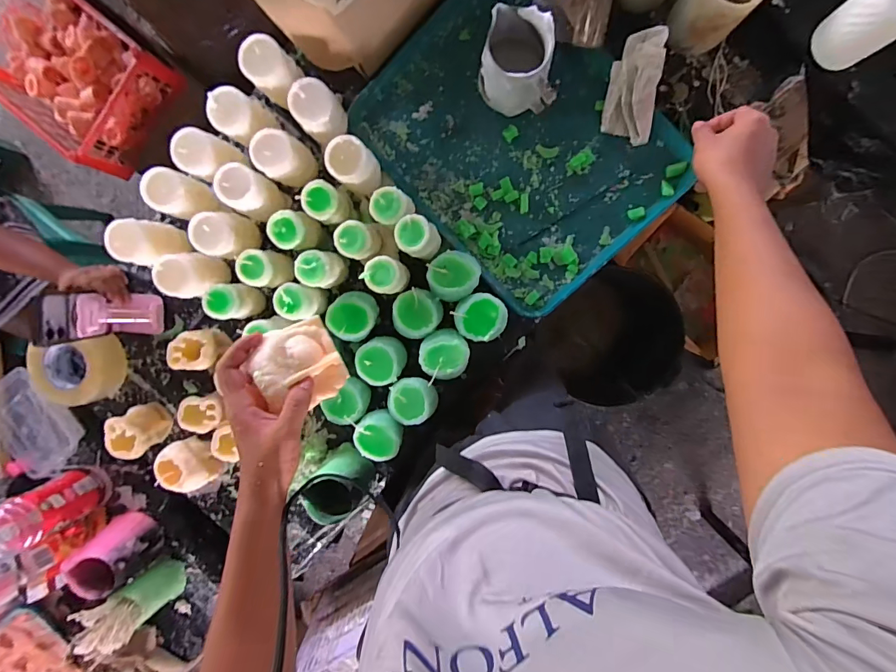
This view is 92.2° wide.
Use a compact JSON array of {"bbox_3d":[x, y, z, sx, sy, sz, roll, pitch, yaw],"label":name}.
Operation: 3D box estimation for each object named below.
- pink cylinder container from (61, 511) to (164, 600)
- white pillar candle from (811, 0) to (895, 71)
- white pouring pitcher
[{"bbox_3d":[-0.560,0.364,0.719,0.095,0.100,0.094,-40,93,8],"label":"pink cylinder container"},{"bbox_3d":[0.509,-0.379,0.513,0.067,0.100,0.071,-26,94,7],"label":"white pillar candle"},{"bbox_3d":[0.096,-0.365,0.582,0.102,0.107,0.101,12,98,3],"label":"white pouring pitcher"}]

